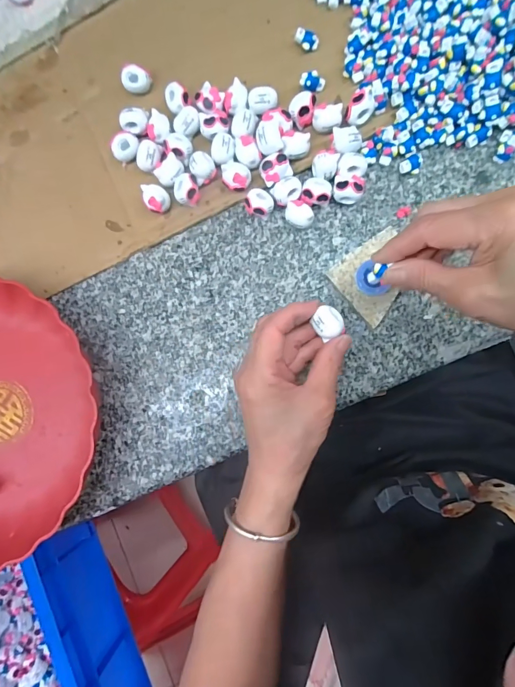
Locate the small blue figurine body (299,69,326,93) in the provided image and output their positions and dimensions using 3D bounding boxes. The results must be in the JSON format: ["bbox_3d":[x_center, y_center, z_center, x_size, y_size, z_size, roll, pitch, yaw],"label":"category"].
[{"bbox_3d":[0.049,-0.232,0.336,0.022,0.016,0.011,-4,86,4],"label":"small blue figurine body"}]

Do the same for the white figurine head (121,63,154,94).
[{"bbox_3d":[-0.111,-0.243,0.348,0.025,0.019,0.018,-29,85,2],"label":"white figurine head"}]

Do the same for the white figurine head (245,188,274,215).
[{"bbox_3d":[0.002,-0.124,0.338,0.024,0.020,0.022,0,86,5],"label":"white figurine head"}]

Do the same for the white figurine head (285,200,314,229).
[{"bbox_3d":[0.037,-0.112,0.334,0.026,0.018,0.020,35,90,6],"label":"white figurine head"}]

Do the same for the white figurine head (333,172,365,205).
[{"bbox_3d":[0.079,-0.135,0.330,0.025,0.022,0.024,0,86,5],"label":"white figurine head"}]

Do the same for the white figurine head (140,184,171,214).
[{"bbox_3d":[-0.091,-0.130,0.341,0.022,0.021,0.026,-43,84,1],"label":"white figurine head"}]

